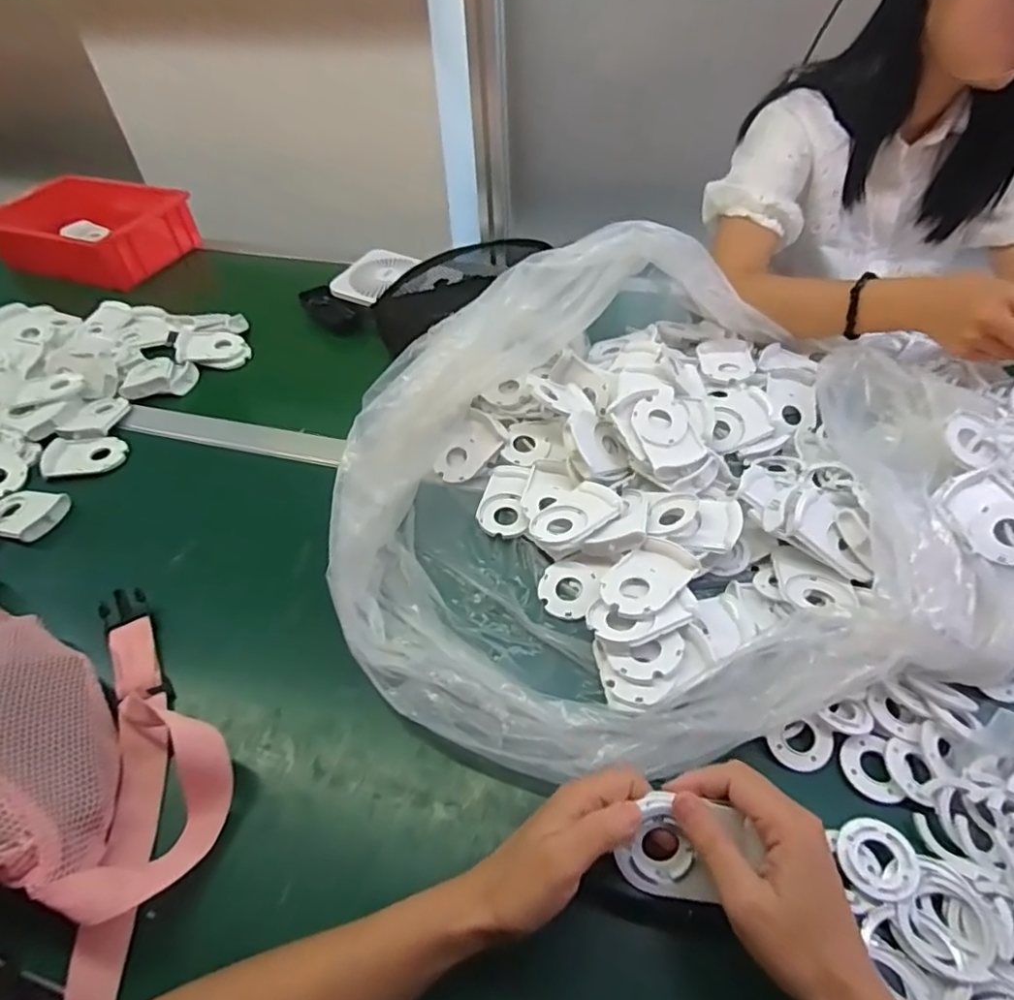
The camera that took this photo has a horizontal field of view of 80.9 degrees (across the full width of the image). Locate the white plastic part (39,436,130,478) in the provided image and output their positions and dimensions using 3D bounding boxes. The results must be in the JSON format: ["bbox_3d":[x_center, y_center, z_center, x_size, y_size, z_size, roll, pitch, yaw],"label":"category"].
[{"bbox_3d":[-0.471,-0.050,0.662,0.080,0.014,0.057,-14,47,-10],"label":"white plastic part"}]

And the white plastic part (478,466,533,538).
[{"bbox_3d":[-0.003,-0.001,0.584,0.049,0.019,0.081,1,47,5],"label":"white plastic part"}]

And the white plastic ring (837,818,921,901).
[{"bbox_3d":[0.229,0.222,0.369,0.041,0.010,0.042,-2,46,2],"label":"white plastic ring"}]

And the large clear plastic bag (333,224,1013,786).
[{"bbox_3d":[0.128,-0.057,0.543,0.572,0.148,0.505,-11,47,-7],"label":"large clear plastic bag"}]

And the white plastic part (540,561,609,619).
[{"bbox_3d":[0.055,0.076,0.520,0.052,0.012,0.056,14,49,16],"label":"white plastic part"}]

